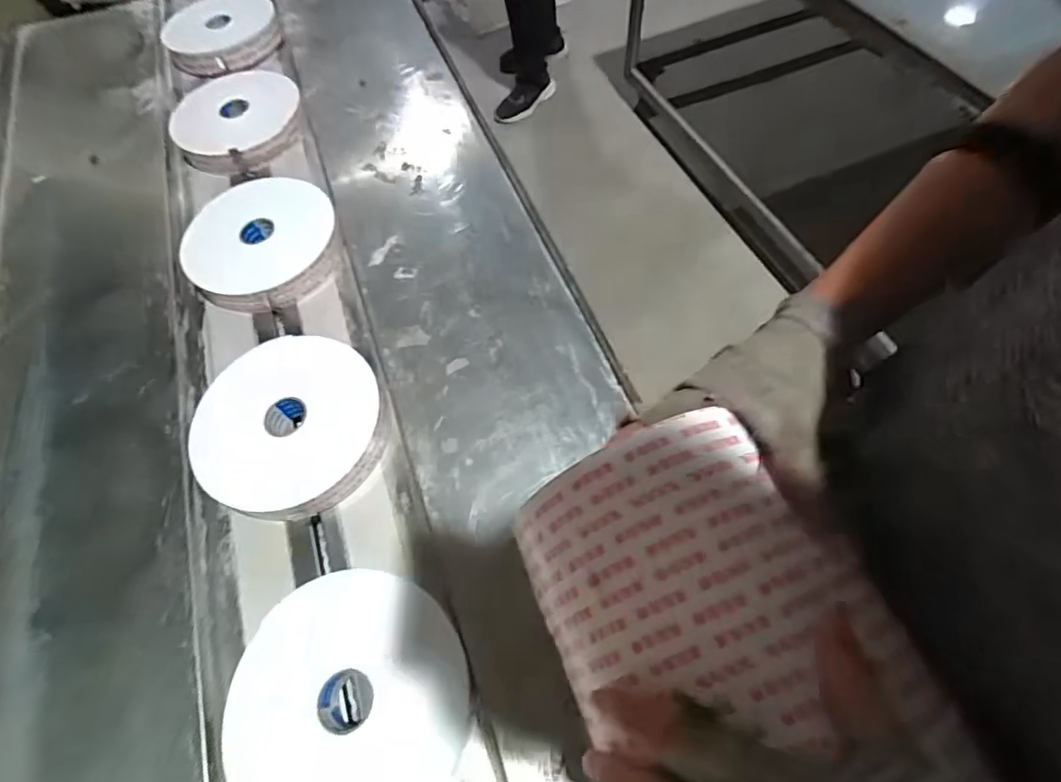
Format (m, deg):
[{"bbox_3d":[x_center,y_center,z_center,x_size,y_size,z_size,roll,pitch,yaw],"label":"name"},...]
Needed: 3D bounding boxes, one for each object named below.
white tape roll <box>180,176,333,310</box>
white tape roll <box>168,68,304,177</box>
[{"bbox_3d":[-0.314,-0.180,0.610,0.162,0.042,0.173,-1,63,2],"label":"white tape roll"},{"bbox_3d":[-0.405,-0.378,0.716,0.168,0.034,0.169,-1,61,3],"label":"white tape roll"}]

